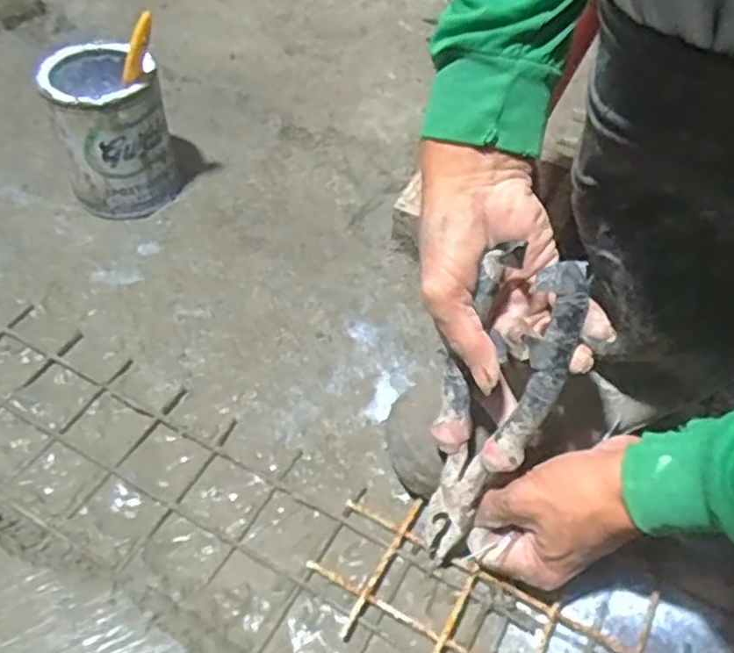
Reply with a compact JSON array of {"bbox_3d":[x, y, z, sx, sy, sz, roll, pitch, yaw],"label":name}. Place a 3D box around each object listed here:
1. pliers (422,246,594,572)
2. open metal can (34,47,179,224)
[{"bbox_3d":[0.070,0.057,0.426,0.066,0.215,0.027,22,24,14],"label":"pliers"},{"bbox_3d":[-0.240,-0.188,0.674,0.106,0.131,0.105,-14,51,-16],"label":"open metal can"}]

